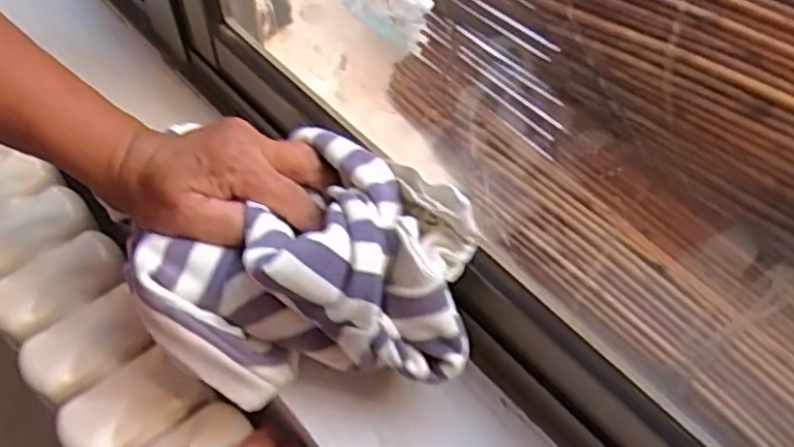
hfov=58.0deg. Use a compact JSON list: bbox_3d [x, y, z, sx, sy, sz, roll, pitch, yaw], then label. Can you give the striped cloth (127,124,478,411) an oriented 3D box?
[{"bbox_3d":[-0.047,0.033,0.380,0.146,0.093,0.148,-34,60,-21],"label":"striped cloth"}]

